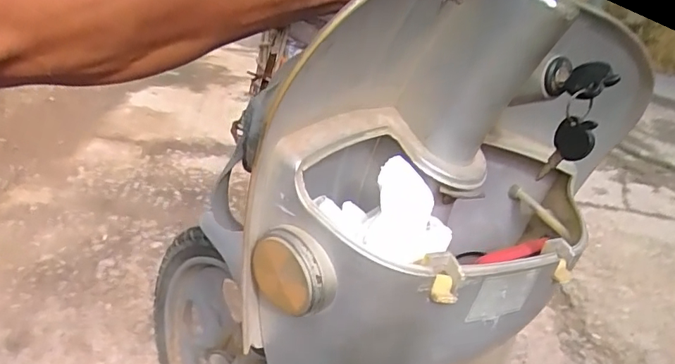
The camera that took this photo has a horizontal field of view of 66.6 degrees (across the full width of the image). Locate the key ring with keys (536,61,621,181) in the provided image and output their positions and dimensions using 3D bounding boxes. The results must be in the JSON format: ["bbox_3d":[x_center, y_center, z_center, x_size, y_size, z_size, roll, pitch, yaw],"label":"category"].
[{"bbox_3d":[0.171,-0.041,0.364,0.029,0.083,0.032,18,25,22],"label":"key ring with keys"}]

